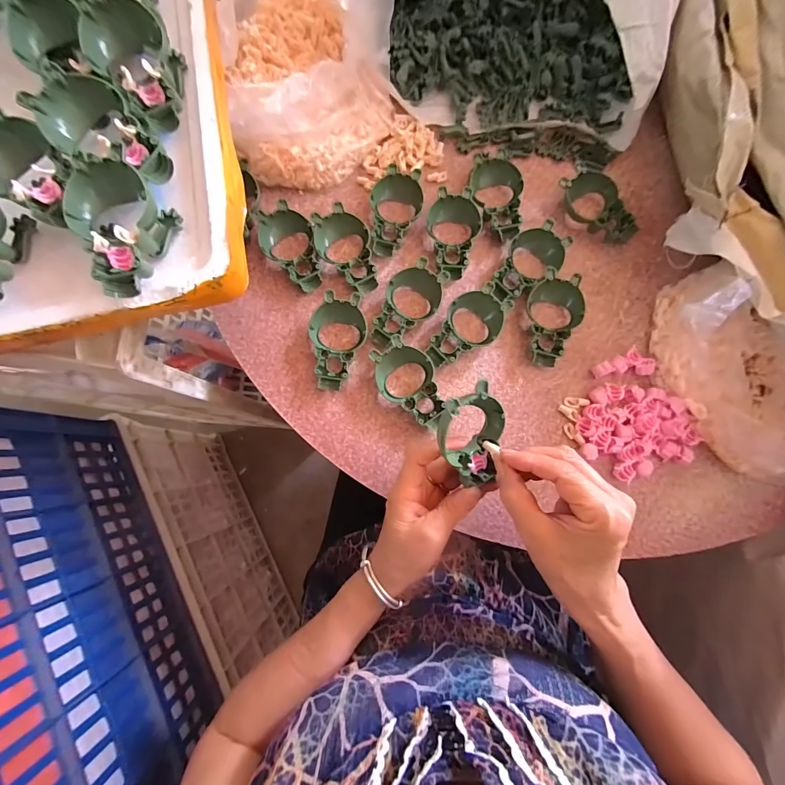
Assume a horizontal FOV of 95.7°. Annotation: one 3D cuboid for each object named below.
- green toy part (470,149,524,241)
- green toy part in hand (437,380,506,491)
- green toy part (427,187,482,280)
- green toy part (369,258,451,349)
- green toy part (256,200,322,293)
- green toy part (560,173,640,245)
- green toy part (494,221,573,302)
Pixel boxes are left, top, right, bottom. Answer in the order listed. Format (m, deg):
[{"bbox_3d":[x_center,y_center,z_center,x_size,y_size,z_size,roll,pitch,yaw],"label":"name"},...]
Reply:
[{"bbox_3d":[0.119,-0.225,0.407,0.058,0.023,0.099,2,80,2],"label":"green toy part"},{"bbox_3d":[0.065,0.035,0.285,0.056,0.019,0.094,-35,124,-16],"label":"green toy part in hand"},{"bbox_3d":[0.070,-0.175,0.399,0.058,0.023,0.103,-1,80,1],"label":"green toy part"},{"bbox_3d":[0.016,-0.094,0.388,0.056,0.023,0.099,28,82,6],"label":"green toy part"},{"bbox_3d":[-0.112,-0.160,0.396,0.056,0.026,0.099,-25,80,-3],"label":"green toy part"},{"bbox_3d":[0.238,-0.211,0.409,0.056,0.025,0.088,-27,81,-3],"label":"green toy part"},{"bbox_3d":[0.153,-0.140,0.397,0.058,0.025,0.100,27,82,6],"label":"green toy part"}]

